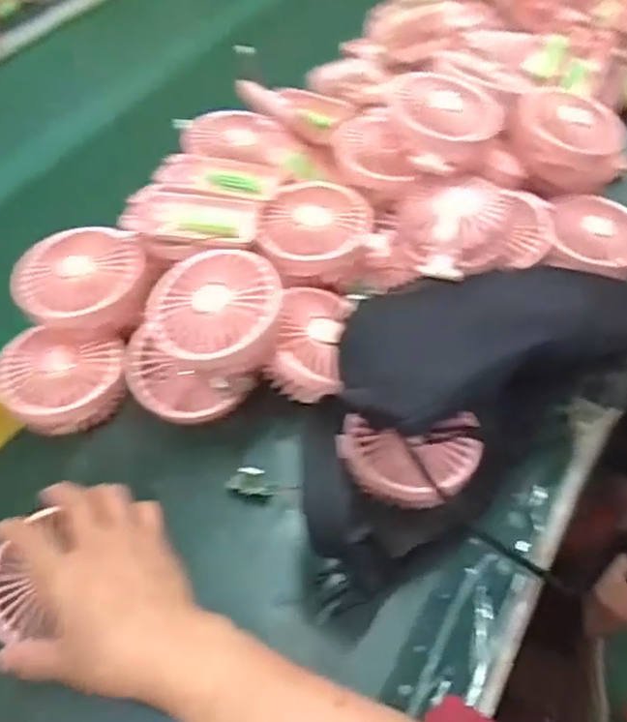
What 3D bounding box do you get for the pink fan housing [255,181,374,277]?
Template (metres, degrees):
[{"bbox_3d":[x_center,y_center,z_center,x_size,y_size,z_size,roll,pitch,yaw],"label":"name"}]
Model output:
[{"bbox_3d":[0.001,-0.106,0.514,0.087,0.031,0.073,0,53,1],"label":"pink fan housing"}]

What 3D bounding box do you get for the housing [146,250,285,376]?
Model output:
[{"bbox_3d":[-0.067,-0.034,0.446,0.087,0.030,0.090,11,67,18],"label":"housing"}]

